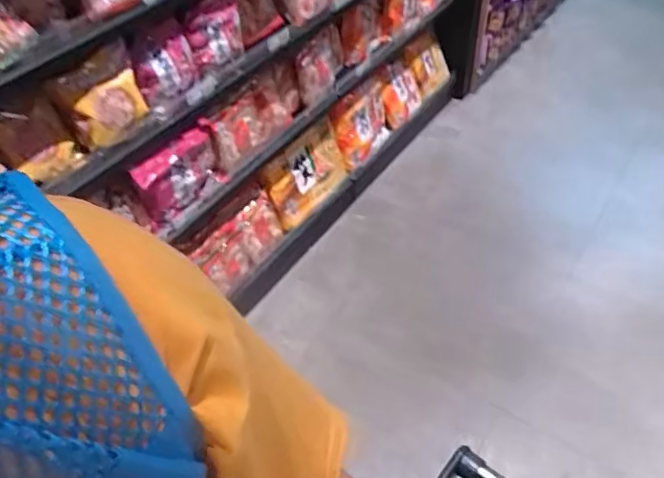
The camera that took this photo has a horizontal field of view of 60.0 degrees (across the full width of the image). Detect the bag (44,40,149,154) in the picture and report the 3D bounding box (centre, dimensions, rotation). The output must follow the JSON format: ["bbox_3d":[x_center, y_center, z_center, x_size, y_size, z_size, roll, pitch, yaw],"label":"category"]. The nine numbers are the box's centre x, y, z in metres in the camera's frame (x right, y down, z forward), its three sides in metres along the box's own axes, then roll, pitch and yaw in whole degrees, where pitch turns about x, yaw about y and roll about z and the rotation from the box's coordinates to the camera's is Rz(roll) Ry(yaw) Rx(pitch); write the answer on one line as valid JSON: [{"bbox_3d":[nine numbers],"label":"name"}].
[{"bbox_3d":[-0.525,-0.320,1.311,0.065,0.173,0.193,26,53,27],"label":"bag"}]

